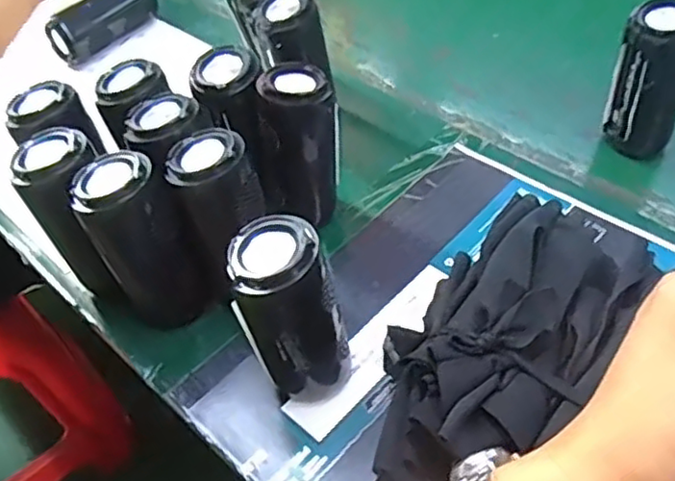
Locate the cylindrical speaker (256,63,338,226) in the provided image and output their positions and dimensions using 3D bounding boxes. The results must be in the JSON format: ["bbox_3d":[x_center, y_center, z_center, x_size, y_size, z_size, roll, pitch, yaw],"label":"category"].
[{"bbox_3d":[-0.029,-0.082,0.572,0.055,0.134,0.057,-3,48,3],"label":"cylindrical speaker"}]

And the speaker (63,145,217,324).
[{"bbox_3d":[-0.148,0.008,0.508,0.066,0.152,0.070,-3,48,3],"label":"speaker"}]

